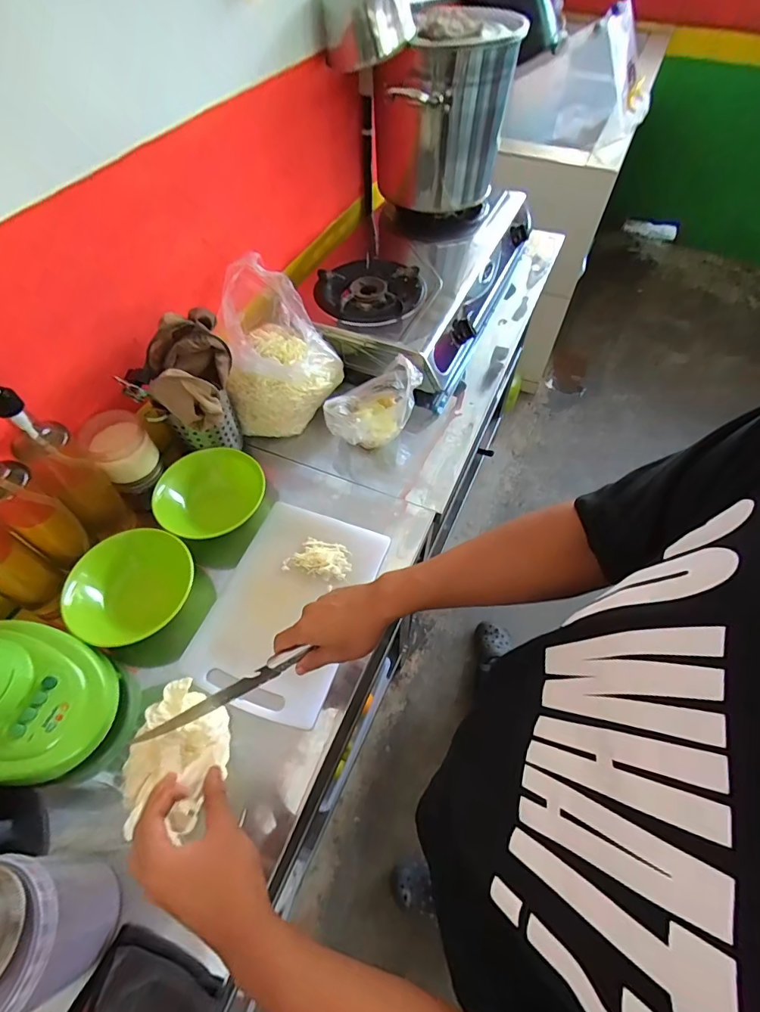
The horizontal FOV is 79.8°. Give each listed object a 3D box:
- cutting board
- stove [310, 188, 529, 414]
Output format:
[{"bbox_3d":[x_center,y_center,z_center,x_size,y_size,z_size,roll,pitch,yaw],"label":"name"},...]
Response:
[{"bbox_3d":[-0.134,0.138,0.670,0.205,0.009,0.301,18,58,12],"label":"cutting board"},{"bbox_3d":[0.104,-0.513,1.042,0.314,0.178,0.613,20,59,14],"label":"stove"}]

